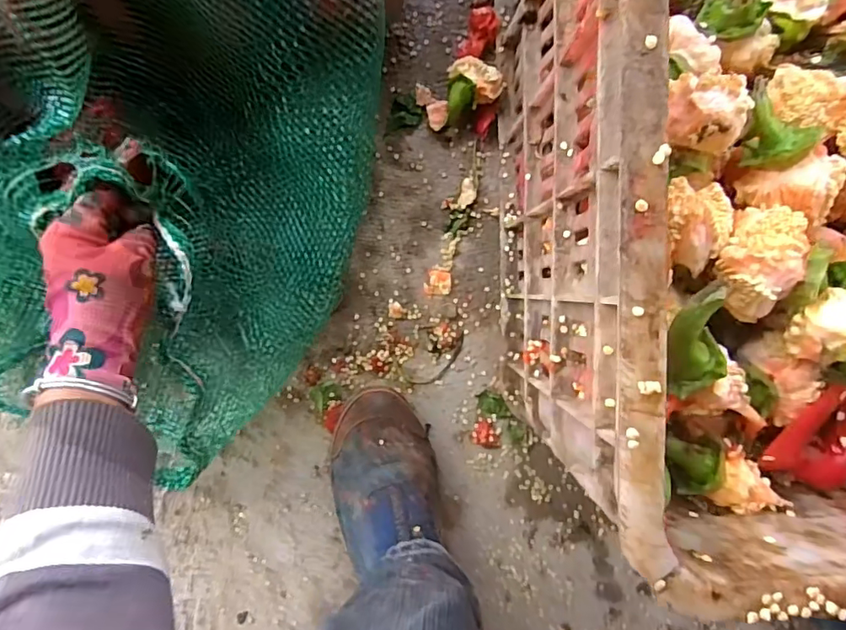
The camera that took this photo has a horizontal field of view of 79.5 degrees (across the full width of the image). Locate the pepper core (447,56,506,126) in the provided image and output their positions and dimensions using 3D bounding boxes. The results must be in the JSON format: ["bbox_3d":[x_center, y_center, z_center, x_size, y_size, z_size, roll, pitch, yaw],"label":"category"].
[{"bbox_3d":[0.046,-0.191,0.440,0.048,0.033,0.050,1,92,1],"label":"pepper core"}]

